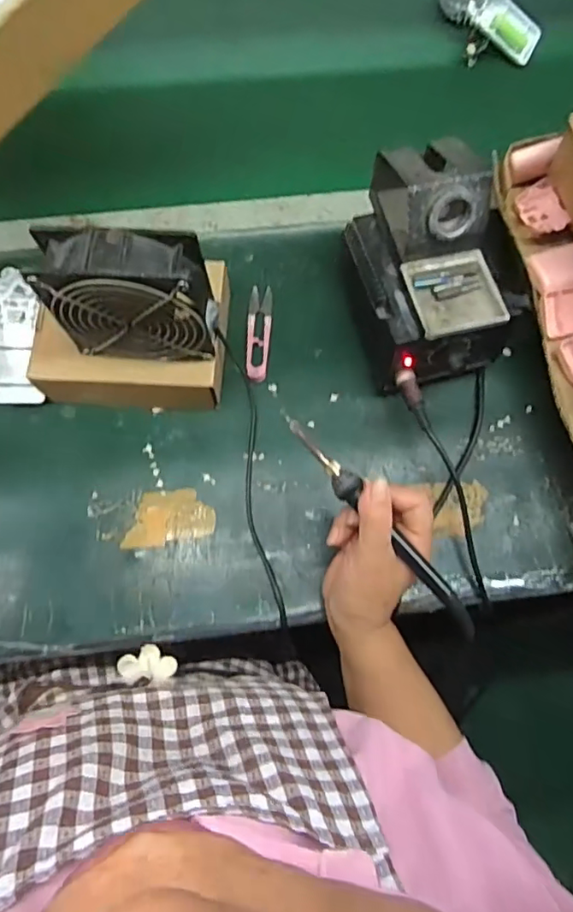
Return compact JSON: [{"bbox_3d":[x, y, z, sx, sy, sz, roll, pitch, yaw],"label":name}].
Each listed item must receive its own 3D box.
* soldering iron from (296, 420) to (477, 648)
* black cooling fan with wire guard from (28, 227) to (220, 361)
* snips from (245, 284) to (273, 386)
[{"bbox_3d":[0.070,0.050,0.414,0.019,0.018,0.201,-39,79,-12],"label":"soldering iron"},{"bbox_3d":[-0.121,-0.122,0.440,0.120,0.114,0.046,3,74,-1],"label":"black cooling fan with wire guard"},{"bbox_3d":[-0.027,-0.122,0.553,0.023,0.008,0.105,2,72,0],"label":"snips"}]

